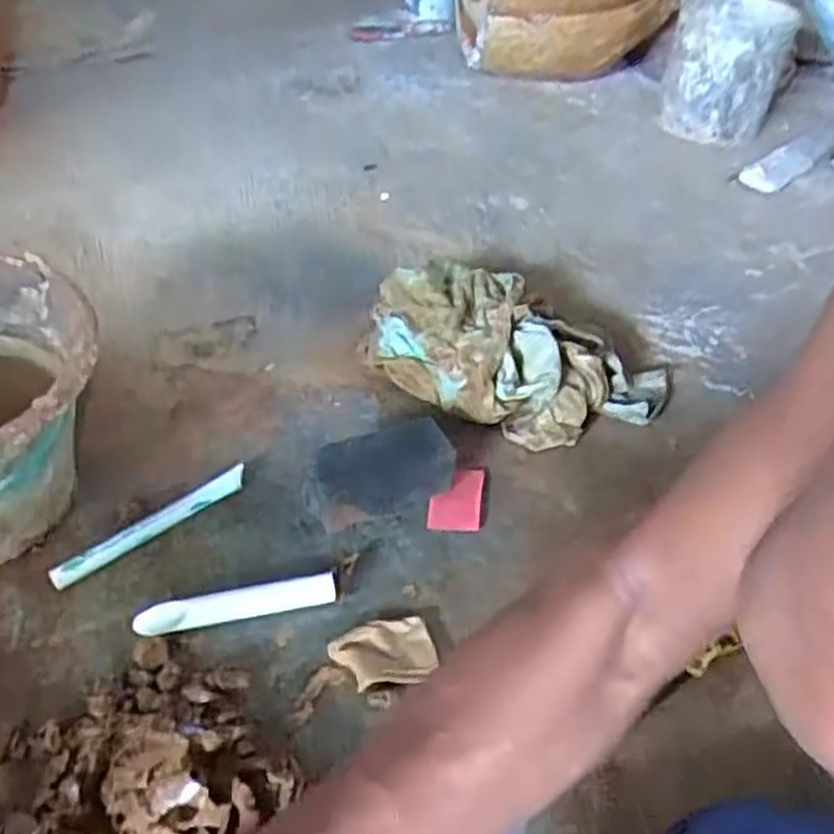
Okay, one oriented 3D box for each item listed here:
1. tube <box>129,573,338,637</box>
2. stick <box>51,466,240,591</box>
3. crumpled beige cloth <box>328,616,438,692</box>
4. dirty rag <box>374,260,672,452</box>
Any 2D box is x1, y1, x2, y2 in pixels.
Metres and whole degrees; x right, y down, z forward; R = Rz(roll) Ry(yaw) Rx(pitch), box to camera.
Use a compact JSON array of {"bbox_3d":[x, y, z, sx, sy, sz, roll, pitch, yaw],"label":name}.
[{"bbox_3d":[-0.139,0.142,0.607,0.150,0.023,0.018,-5,44,-12],"label":"tube"},{"bbox_3d":[-0.219,0.090,0.663,0.172,0.018,0.019,-29,53,-32],"label":"stick"},{"bbox_3d":[-0.025,0.176,0.590,0.076,0.013,0.050,-3,43,-10],"label":"crumpled beige cloth"},{"bbox_3d":[0.092,-0.060,0.813,0.307,0.081,0.184,25,45,19],"label":"dirty rag"}]

